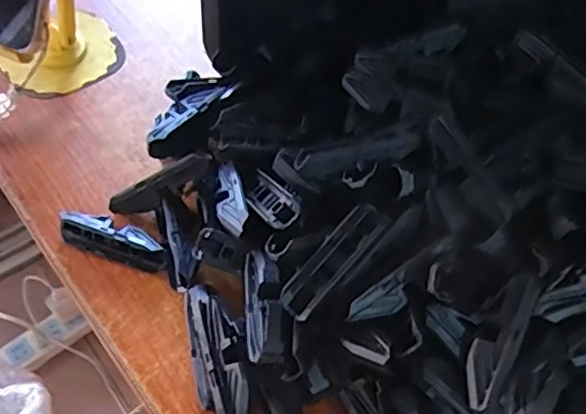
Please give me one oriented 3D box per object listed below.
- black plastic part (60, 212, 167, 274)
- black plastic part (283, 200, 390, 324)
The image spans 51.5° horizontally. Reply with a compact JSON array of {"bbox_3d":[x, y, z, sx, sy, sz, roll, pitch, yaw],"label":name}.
[{"bbox_3d":[-0.115,0.020,0.392,0.071,0.020,0.022,19,56,9],"label":"black plastic part"},{"bbox_3d":[0.022,0.029,0.331,0.021,0.007,0.073,39,81,20],"label":"black plastic part"}]

